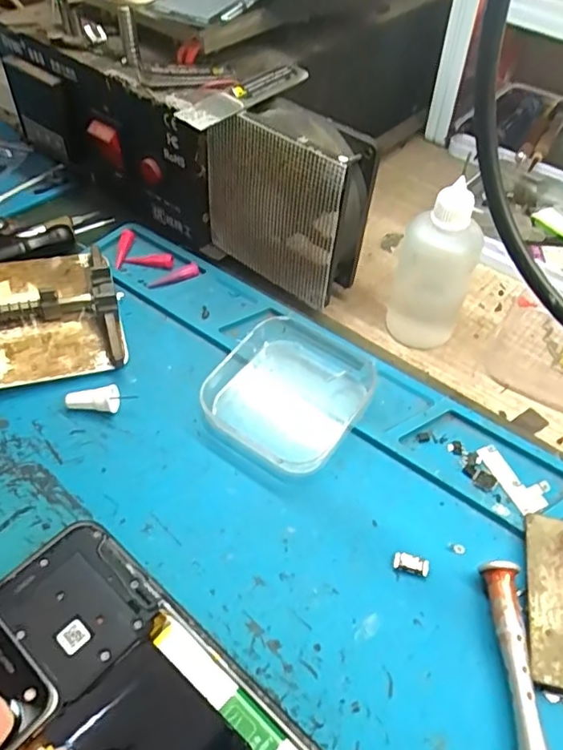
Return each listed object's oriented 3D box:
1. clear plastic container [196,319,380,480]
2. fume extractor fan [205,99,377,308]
[{"bbox_3d":[0.005,0.004,0.258,0.063,0.015,0.072,28,55,20],"label":"clear plastic container"},{"bbox_3d":[0.001,-0.083,0.281,0.080,0.085,0.026,28,55,21],"label":"fume extractor fan"}]

